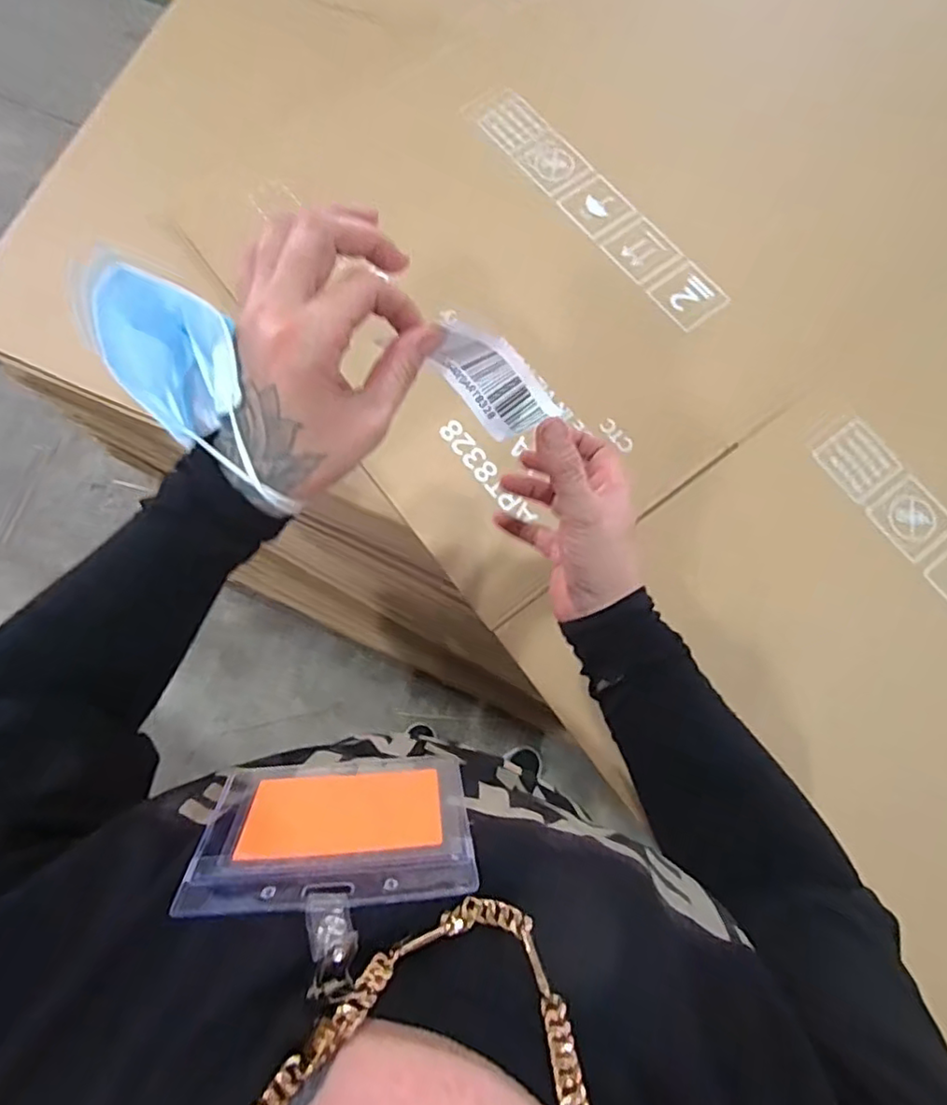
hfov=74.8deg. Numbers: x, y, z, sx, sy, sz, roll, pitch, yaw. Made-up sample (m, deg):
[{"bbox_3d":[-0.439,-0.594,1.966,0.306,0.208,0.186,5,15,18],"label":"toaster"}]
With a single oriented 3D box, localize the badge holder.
[{"bbox_3d":[-0.051,0.111,0.232,0.100,0.108,0.004,0,104,-7],"label":"badge holder"}]

